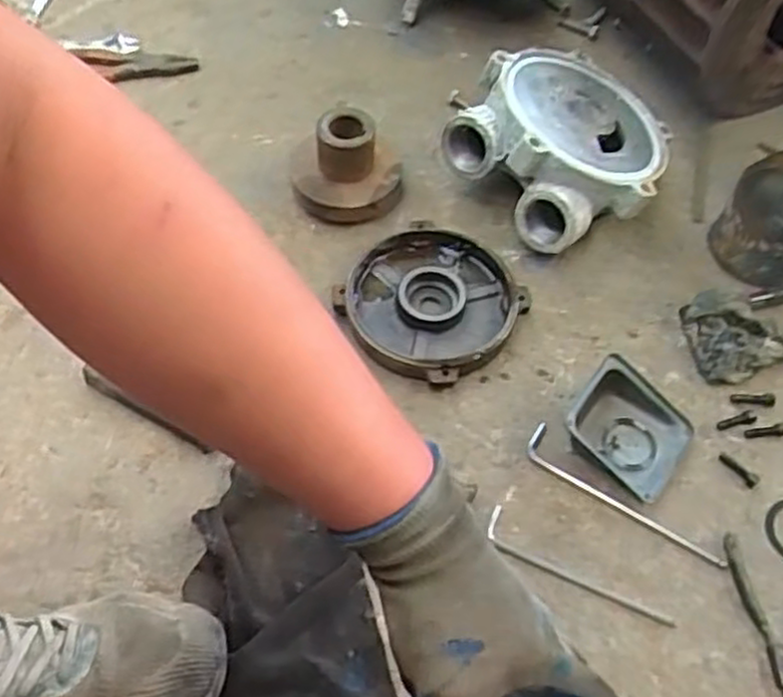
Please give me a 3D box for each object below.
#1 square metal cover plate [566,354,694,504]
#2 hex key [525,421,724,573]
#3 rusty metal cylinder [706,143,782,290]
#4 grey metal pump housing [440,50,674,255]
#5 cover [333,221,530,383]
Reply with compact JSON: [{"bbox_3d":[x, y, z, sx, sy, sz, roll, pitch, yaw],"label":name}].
[{"bbox_3d":[0.207,0.069,0.662,0.098,0.043,0.092,30,60,15],"label":"square metal cover plate"},{"bbox_3d":[0.189,0.127,0.623,0.180,0.010,0.032,36,59,19],"label":"hex key"},{"bbox_3d":[0.397,-0.132,0.782,0.106,0.092,0.115,3,55,-4],"label":"rusty metal cylinder"},{"bbox_3d":[0.192,-0.214,0.814,0.205,0.123,0.219,2,57,-3],"label":"grey metal pump housing"},{"bbox_3d":[0.038,-0.046,0.737,0.156,0.043,0.159,2,57,-3],"label":"cover"}]

